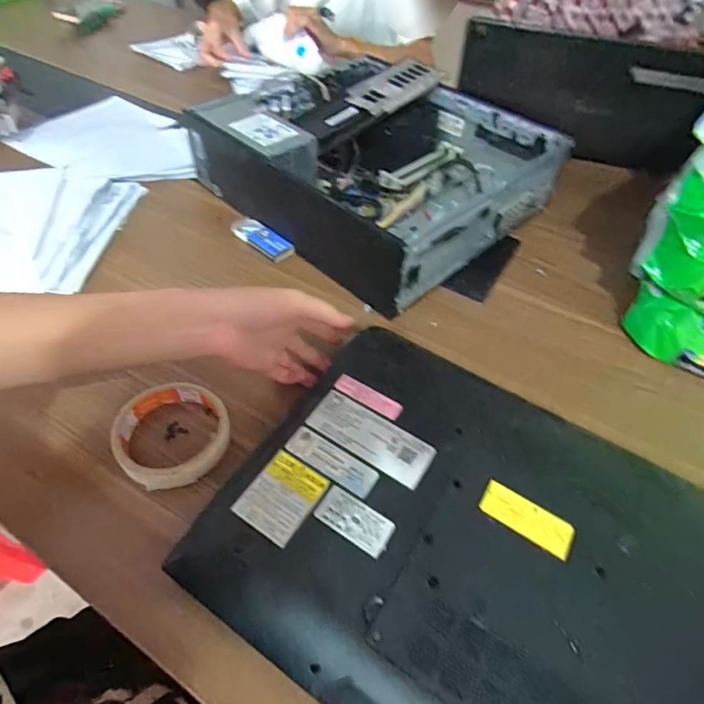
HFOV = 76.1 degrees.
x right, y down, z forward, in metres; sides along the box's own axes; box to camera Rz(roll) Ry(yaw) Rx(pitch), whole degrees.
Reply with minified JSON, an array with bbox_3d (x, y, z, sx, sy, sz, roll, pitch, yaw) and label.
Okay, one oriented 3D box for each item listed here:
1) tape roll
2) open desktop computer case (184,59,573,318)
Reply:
[{"bbox_3d":[-0.147,0.066,0.373,0.086,0.029,0.087,2,51,-3],"label":"tape roll"},{"bbox_3d":[0.034,-0.264,0.613,0.353,0.109,0.390,-33,61,-27],"label":"open desktop computer case"}]

